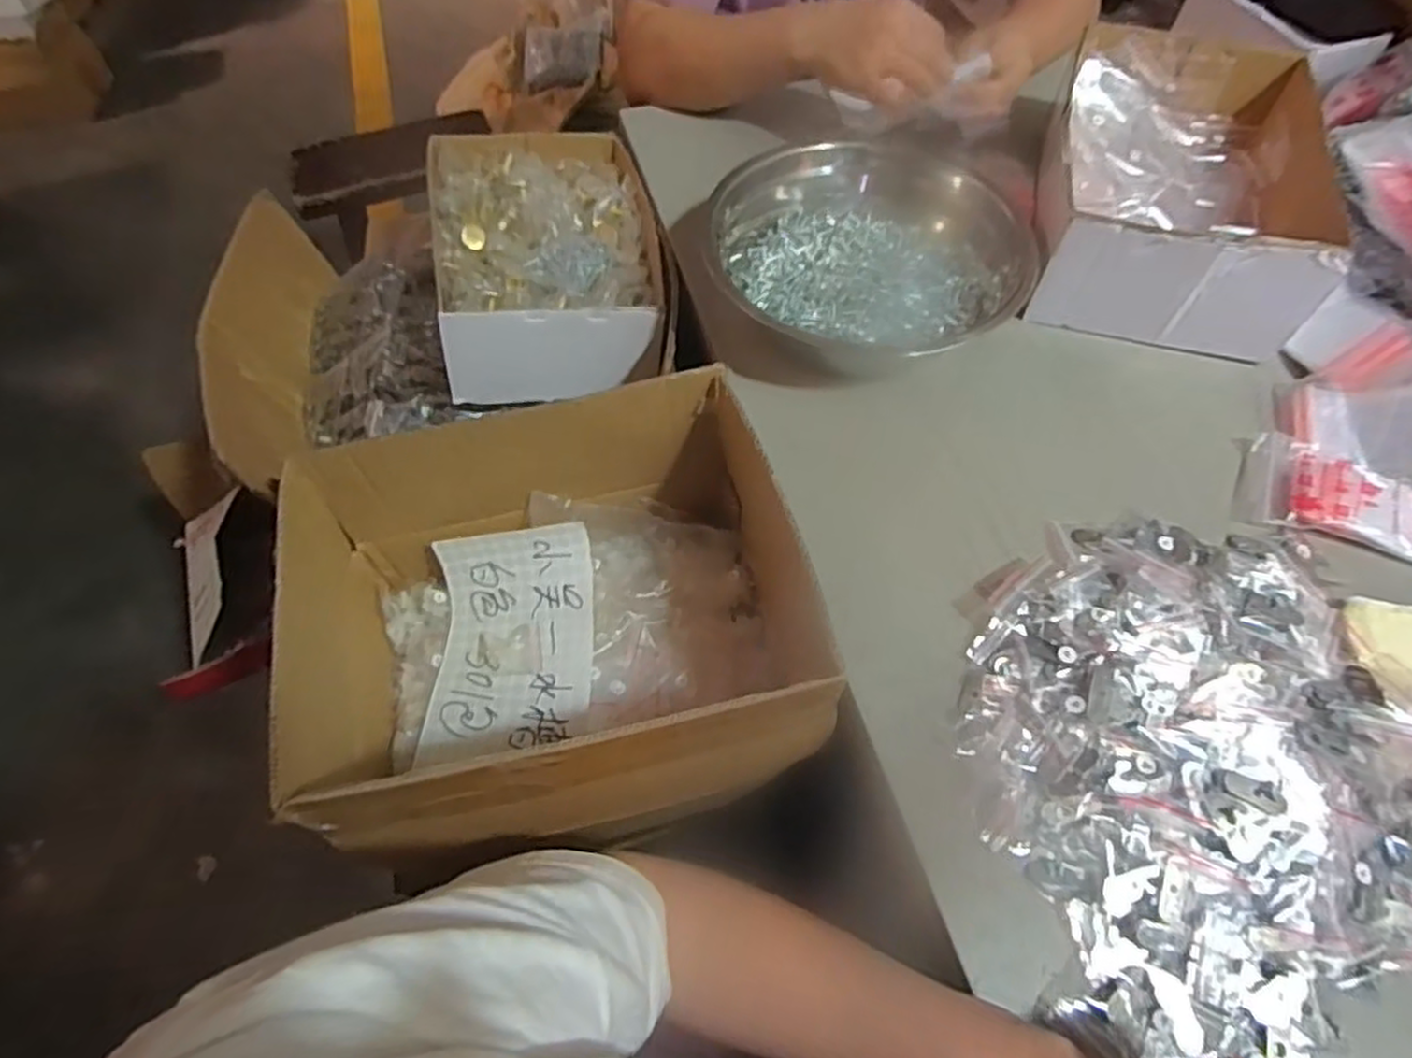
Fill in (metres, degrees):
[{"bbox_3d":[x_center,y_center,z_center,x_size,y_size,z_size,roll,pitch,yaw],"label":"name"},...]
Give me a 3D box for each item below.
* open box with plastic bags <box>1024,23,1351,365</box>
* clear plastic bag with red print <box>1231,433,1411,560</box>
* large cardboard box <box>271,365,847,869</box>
[{"bbox_3d":[0.400,-0.294,0.636,0.199,0.107,0.304,17,60,11],"label":"open box with plastic bags"},{"bbox_3d":[0.454,-0.020,0.515,0.147,0.024,0.073,18,60,11],"label":"clear plastic bag with red print"},{"bbox_3d":[-0.098,0.071,0.526,0.317,0.181,0.267,-16,59,-9],"label":"large cardboard box"}]

